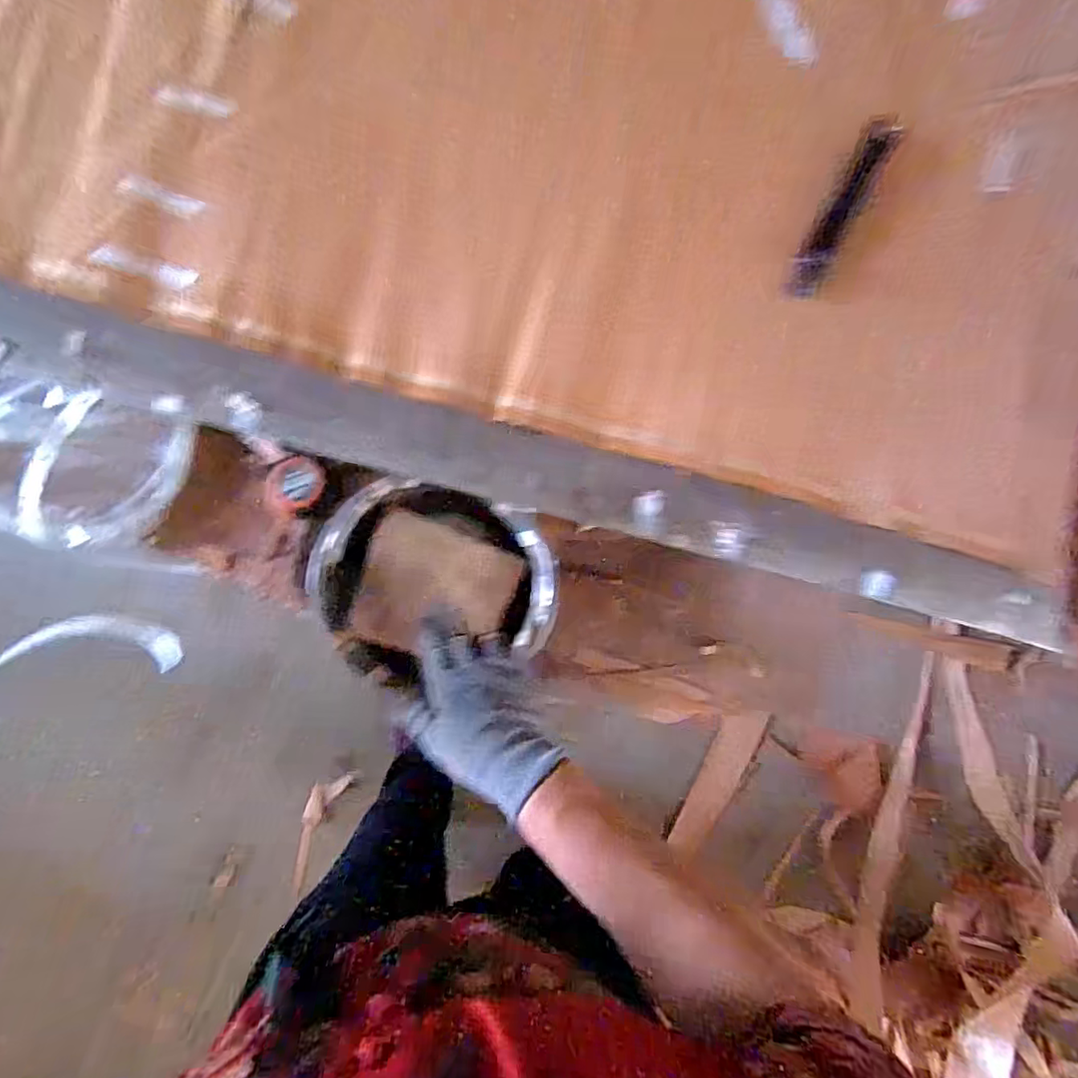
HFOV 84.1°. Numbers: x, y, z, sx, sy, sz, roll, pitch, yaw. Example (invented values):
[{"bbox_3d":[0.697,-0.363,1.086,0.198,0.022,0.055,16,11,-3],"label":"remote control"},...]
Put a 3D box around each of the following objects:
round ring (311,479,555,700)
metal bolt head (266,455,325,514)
[{"bbox_3d":[-0.090,0.043,0.531,0.209,0.027,0.174,16,85,-6],"label":"round ring"},{"bbox_3d":[-0.218,-0.049,0.536,0.049,0.021,0.049,9,83,-4],"label":"metal bolt head"}]

